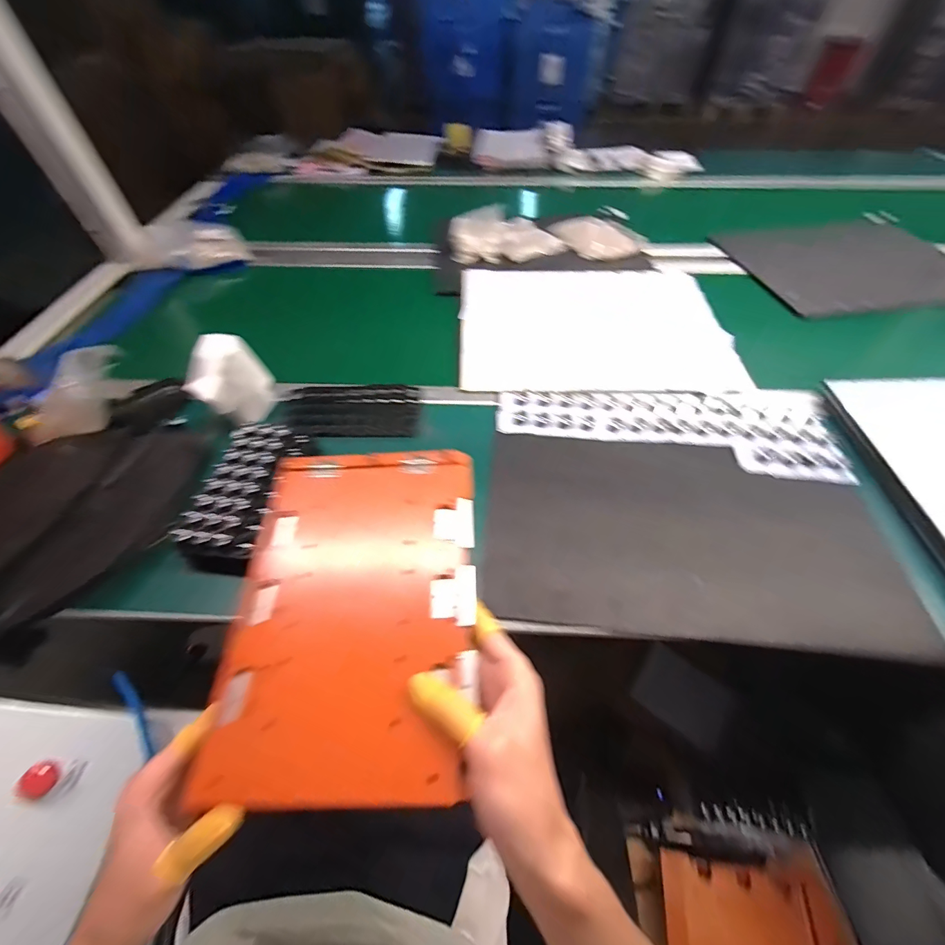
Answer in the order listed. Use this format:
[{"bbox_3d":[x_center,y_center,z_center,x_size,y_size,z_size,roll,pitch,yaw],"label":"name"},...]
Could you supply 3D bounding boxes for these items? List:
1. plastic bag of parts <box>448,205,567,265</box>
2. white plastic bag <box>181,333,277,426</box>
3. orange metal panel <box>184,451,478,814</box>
[{"bbox_3d":[0.078,-0.556,0.927,0.258,0.050,0.177,0,53,2],"label":"plastic bag of parts"},{"bbox_3d":[-0.350,-0.127,0.586,0.059,0.121,0.102,26,58,20],"label":"white plastic bag"},{"bbox_3d":[-0.085,0.089,0.297,0.168,0.023,0.241,-1,53,2],"label":"orange metal panel"}]

